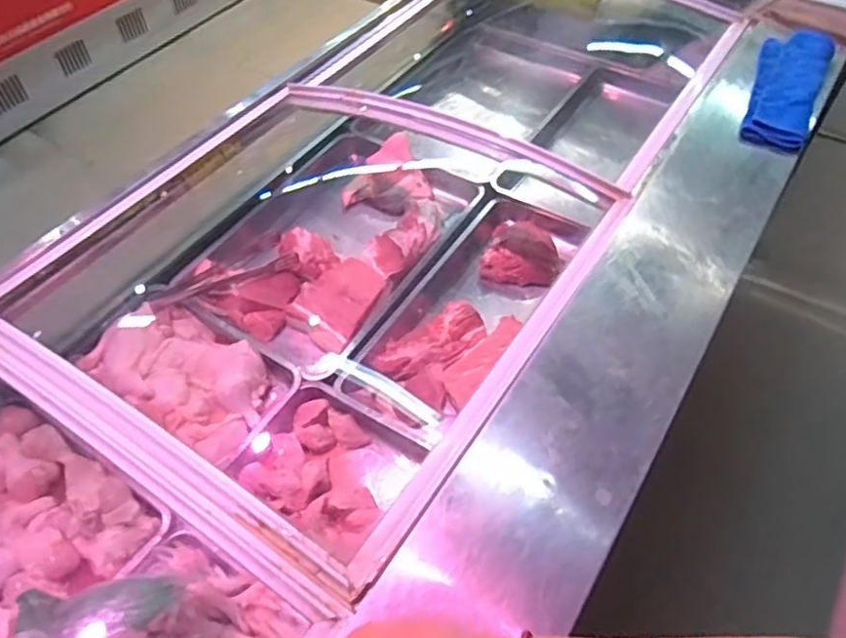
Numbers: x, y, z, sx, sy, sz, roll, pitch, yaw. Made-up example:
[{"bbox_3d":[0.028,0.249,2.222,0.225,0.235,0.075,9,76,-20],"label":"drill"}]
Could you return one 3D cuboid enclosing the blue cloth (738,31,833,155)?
[{"bbox_3d":[0.679,-0.438,1.179,0.116,0.026,0.402,22,56,16],"label":"blue cloth"}]

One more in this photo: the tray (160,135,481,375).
[{"bbox_3d":[-0.187,-0.169,1.315,0.401,0.082,0.572,27,57,19],"label":"tray"}]

